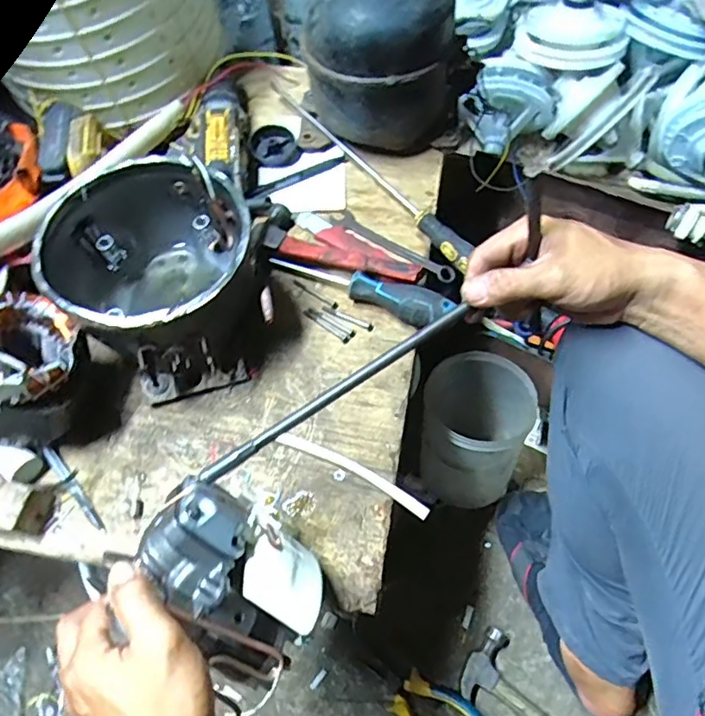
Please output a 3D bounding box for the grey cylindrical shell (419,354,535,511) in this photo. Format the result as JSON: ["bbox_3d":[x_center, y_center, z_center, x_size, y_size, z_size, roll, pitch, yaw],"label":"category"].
[{"bbox_3d":[0.155,0.095,0.733,0.131,0.190,0.157,19,65,13],"label":"grey cylindrical shell"}]

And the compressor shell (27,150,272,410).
[{"bbox_3d":[-0.171,-0.076,0.524,0.190,0.125,0.173,39,71,21],"label":"compressor shell"}]

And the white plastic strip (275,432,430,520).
[{"bbox_3d":[0.000,0.099,0.490,0.146,0.006,0.016,25,67,15],"label":"white plastic strip"}]

